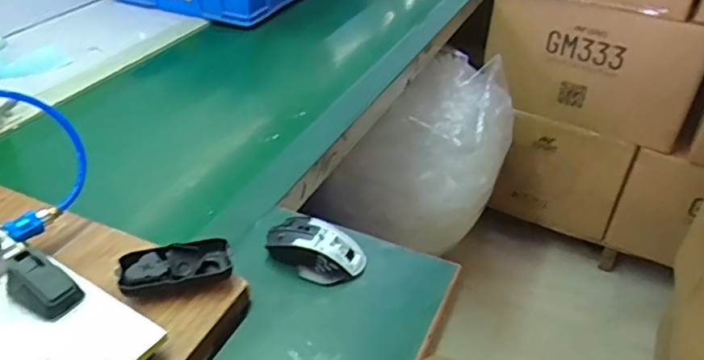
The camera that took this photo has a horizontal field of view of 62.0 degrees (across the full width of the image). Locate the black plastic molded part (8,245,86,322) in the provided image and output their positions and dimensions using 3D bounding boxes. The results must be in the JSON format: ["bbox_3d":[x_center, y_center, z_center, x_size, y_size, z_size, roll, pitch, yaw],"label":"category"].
[{"bbox_3d":[-0.283,0.093,0.534,0.063,0.036,0.040,24,41,25],"label":"black plastic molded part"}]

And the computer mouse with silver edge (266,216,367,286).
[{"bbox_3d":[-0.043,0.076,0.663,0.111,0.036,0.061,18,39,19],"label":"computer mouse with silver edge"}]

